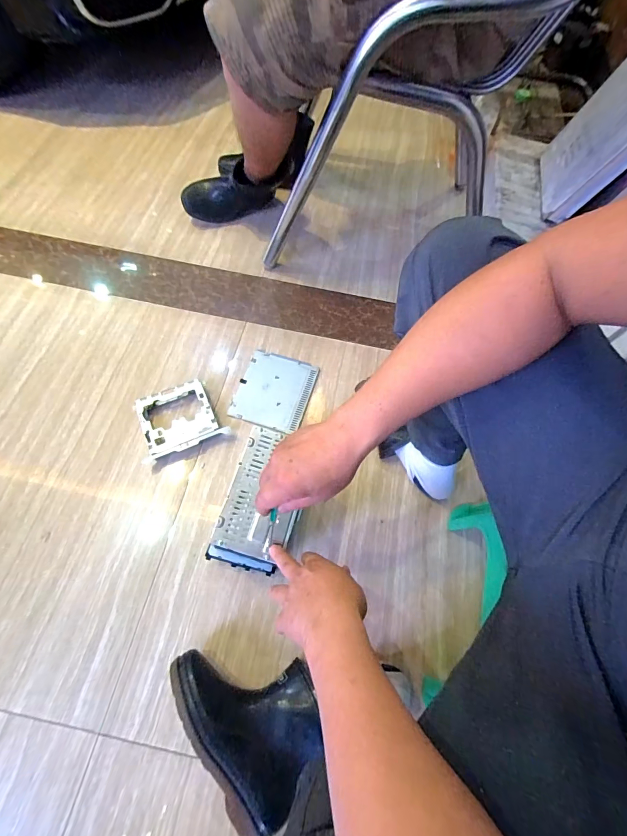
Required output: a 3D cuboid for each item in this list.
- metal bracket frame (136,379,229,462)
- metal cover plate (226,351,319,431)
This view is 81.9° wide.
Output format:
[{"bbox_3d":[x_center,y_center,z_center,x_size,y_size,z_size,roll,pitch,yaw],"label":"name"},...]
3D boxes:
[{"bbox_3d":[-0.276,0.003,0.743,0.162,0.035,0.139,-21,69,-12],"label":"metal bracket frame"},{"bbox_3d":[-0.086,-0.062,0.798,0.156,0.007,0.178,16,66,4],"label":"metal cover plate"}]

